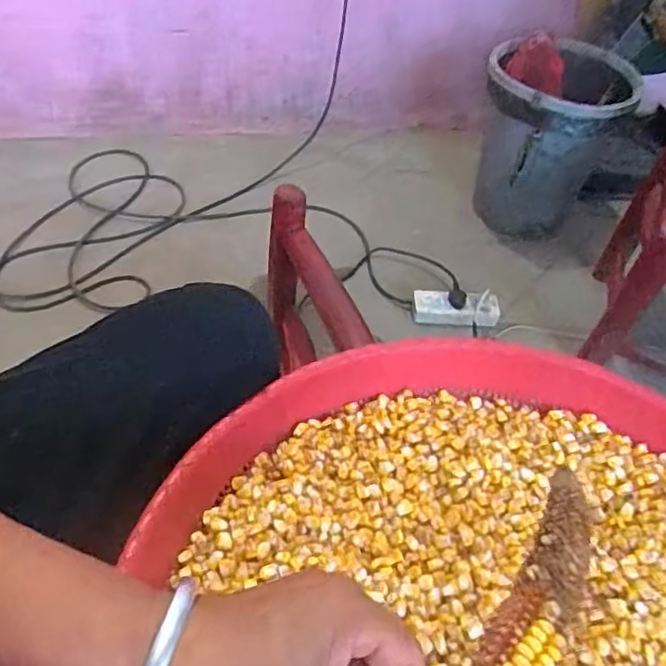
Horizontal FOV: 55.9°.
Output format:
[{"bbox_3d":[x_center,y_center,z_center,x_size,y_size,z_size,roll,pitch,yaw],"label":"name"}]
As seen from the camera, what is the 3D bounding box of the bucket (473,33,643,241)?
[{"bbox_3d":[0.415,-0.386,1.255,0.241,0.323,0.269,26,52,18],"label":"bucket"}]

